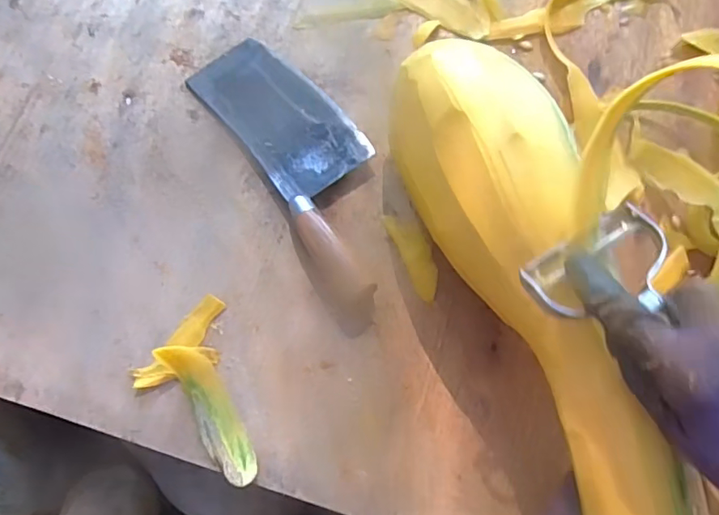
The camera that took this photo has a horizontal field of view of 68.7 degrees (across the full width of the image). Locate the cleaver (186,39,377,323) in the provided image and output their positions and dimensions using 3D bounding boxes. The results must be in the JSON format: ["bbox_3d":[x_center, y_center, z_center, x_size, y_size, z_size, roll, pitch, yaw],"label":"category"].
[{"bbox_3d":[-0.044,-0.087,0.449,0.095,0.021,0.271,-34,75,-8],"label":"cleaver"}]

